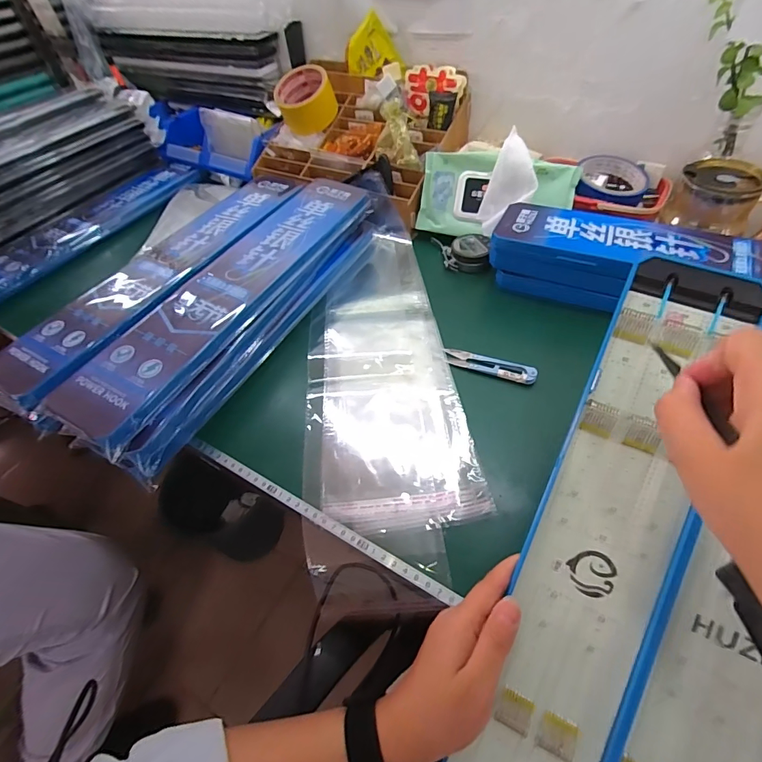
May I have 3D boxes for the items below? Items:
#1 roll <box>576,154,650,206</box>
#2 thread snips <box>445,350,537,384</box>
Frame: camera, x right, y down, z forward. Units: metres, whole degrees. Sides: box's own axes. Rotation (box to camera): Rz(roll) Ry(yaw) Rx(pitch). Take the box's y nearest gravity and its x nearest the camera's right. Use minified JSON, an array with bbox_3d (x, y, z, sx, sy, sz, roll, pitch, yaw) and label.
[{"bbox_3d":[0.305,-0.268,0.548,0.084,0.022,0.092,-3,51,3],"label":"roll"},{"bbox_3d":[0.115,-0.018,0.442,0.096,0.008,0.023,19,55,19],"label":"thread snips"}]

